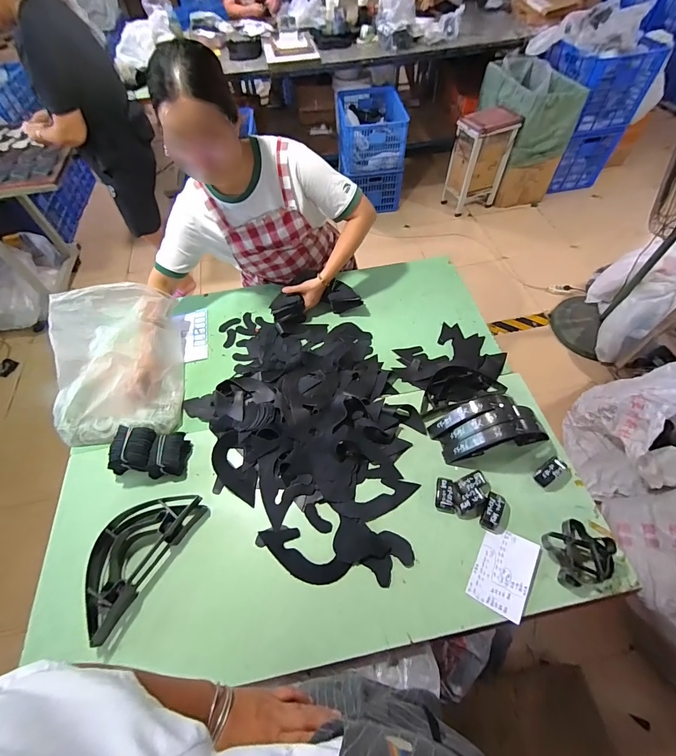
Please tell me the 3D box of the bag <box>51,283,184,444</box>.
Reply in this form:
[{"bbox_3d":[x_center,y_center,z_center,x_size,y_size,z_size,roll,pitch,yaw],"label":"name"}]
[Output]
[{"bbox_3d":[-0.603,-0.048,0.957,0.308,0.167,0.446,-10,67,-2],"label":"bag"}]

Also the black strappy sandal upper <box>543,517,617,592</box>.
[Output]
[{"bbox_3d":[0.489,0.353,0.705,0.124,0.055,0.114,-1,67,2],"label":"black strappy sandal upper"}]

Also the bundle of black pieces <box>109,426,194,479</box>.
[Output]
[{"bbox_3d":[-0.443,0.172,0.817,0.149,0.092,0.114,7,68,5],"label":"bundle of black pieces"}]

